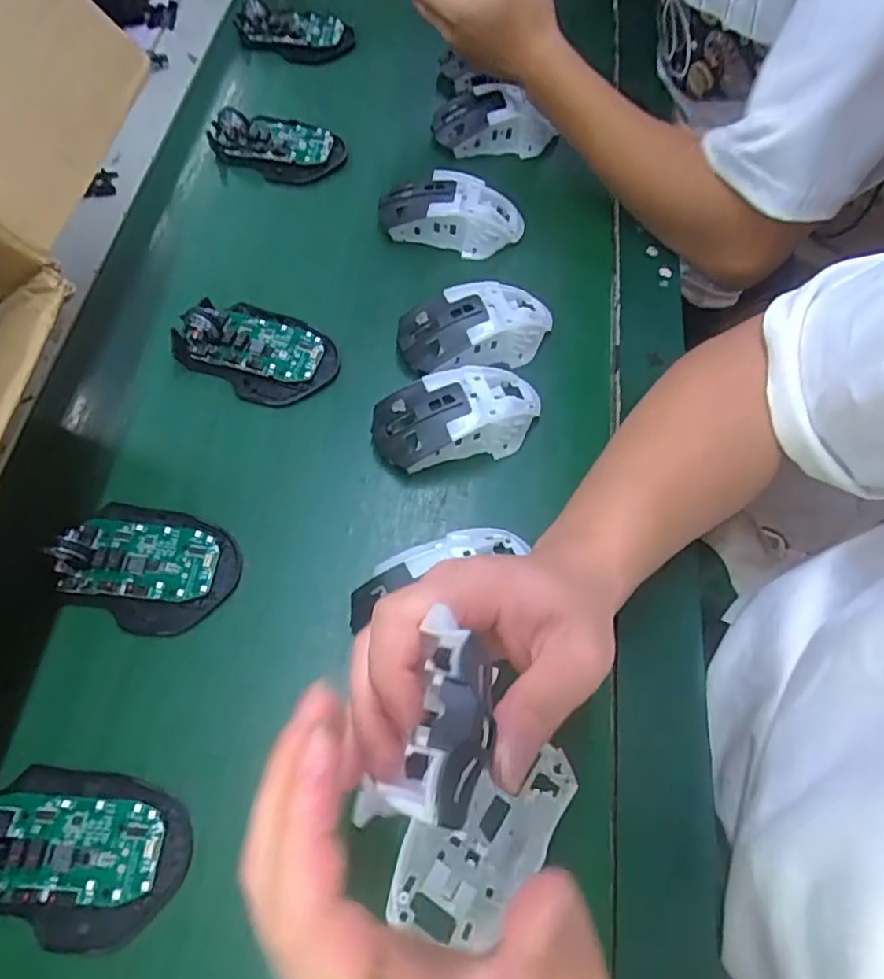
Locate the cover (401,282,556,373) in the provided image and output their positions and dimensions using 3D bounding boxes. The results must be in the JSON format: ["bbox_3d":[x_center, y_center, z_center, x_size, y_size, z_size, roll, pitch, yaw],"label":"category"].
[{"bbox_3d":[0.027,-0.121,0.455,0.118,0.036,0.062,-11,65,-8],"label":"cover"}]

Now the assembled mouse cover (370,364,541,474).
[{"bbox_3d":[0.012,-0.053,0.422,0.119,0.036,0.063,-16,65,-10],"label":"assembled mouse cover"}]

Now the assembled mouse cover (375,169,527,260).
[{"bbox_3d":[0.008,-0.223,0.503,0.117,0.040,0.060,4,64,-1],"label":"assembled mouse cover"}]

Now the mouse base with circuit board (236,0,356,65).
[{"bbox_3d":[-0.146,-0.457,0.619,0.111,0.031,0.060,-1,64,-3],"label":"mouse base with circuit board"}]

